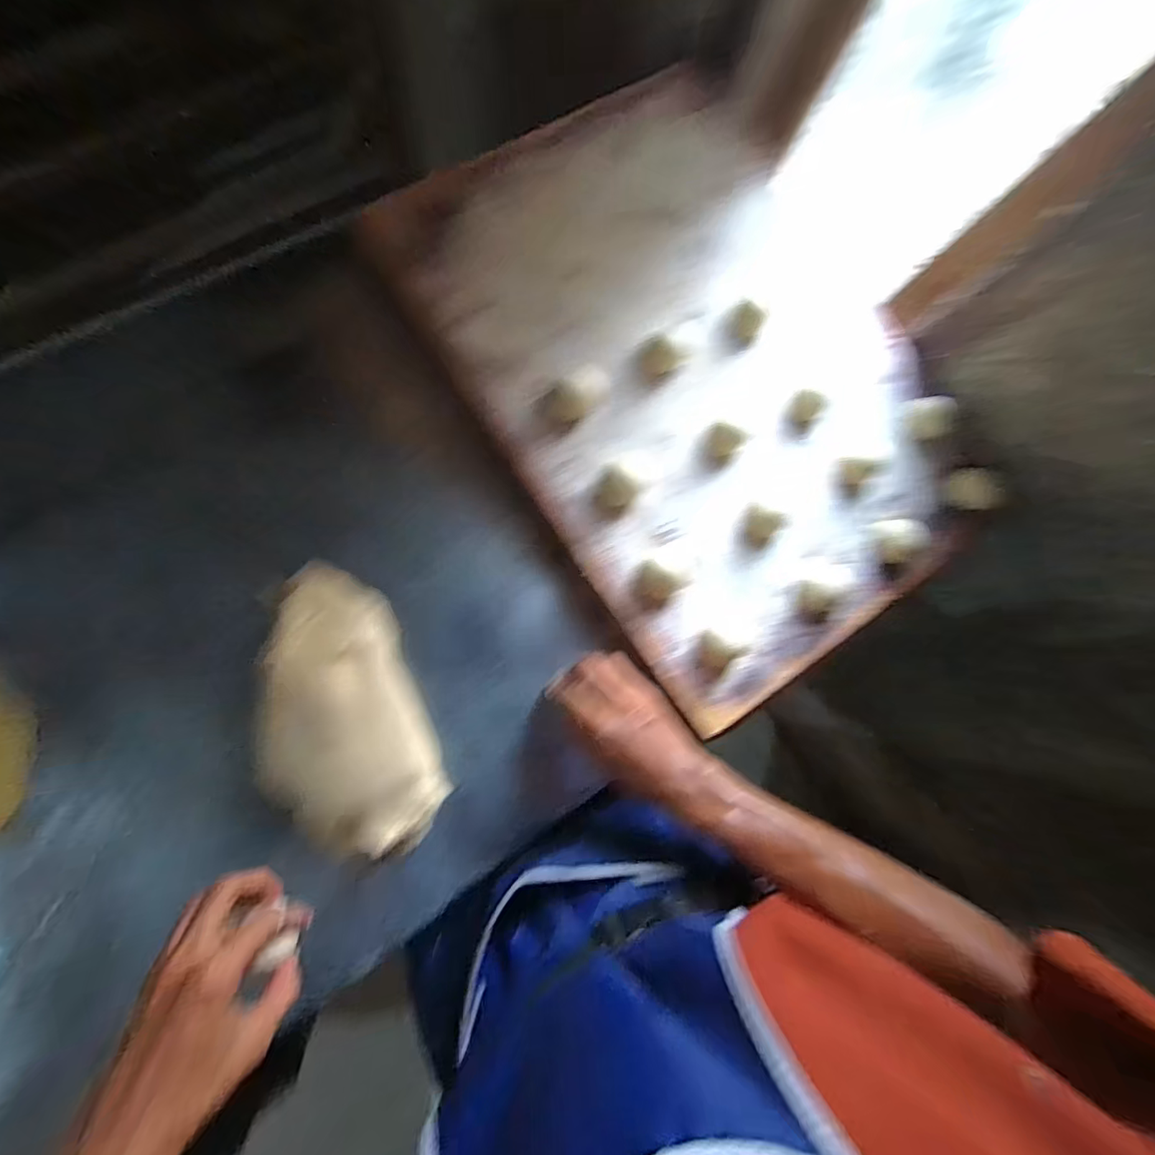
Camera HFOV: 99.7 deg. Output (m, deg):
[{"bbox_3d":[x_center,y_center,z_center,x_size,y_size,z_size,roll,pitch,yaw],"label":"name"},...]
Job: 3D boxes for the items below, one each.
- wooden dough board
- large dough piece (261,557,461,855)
[{"bbox_3d":[0.124,-0.216,0.497,0.431,0.049,0.597,-32,89,-7],"label":"wooden dough board"},{"bbox_3d":[-0.206,0.115,0.417,0.122,0.059,0.248,-19,85,-10],"label":"large dough piece"}]

